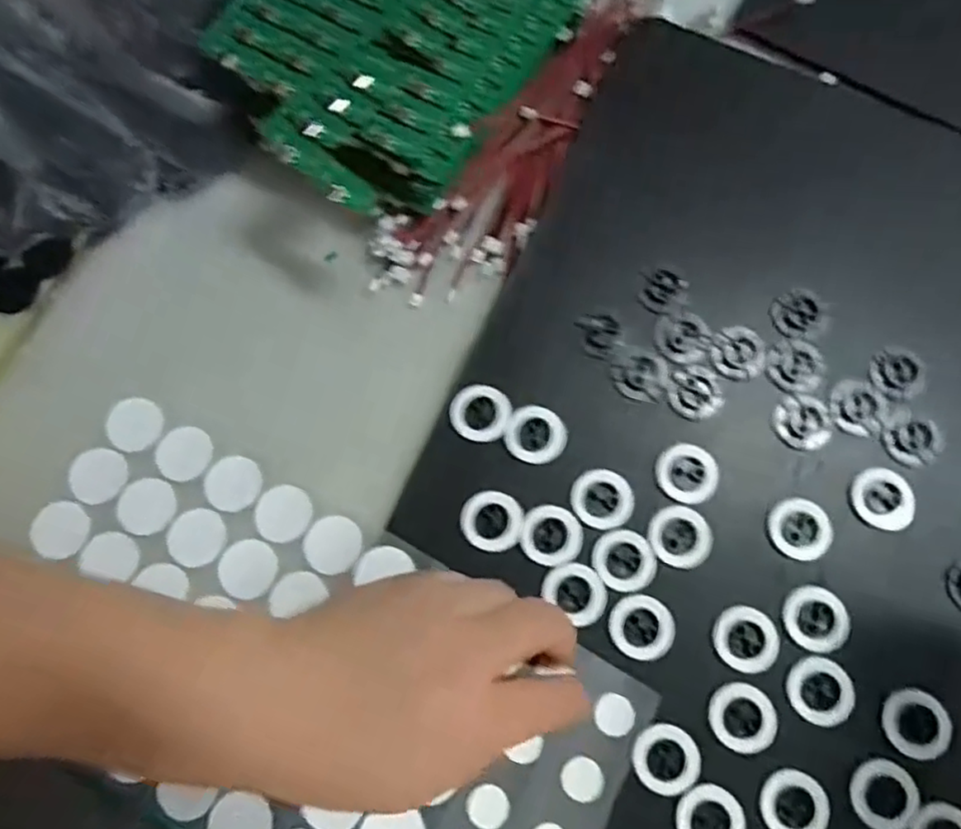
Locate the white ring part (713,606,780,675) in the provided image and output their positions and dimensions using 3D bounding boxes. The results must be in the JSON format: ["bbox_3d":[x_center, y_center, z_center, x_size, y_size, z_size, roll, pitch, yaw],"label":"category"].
[{"bbox_3d":[0.124,0.104,0.298,0.029,0.004,0.028,19,77,5],"label":"white ring part"}]

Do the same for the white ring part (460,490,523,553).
[{"bbox_3d":[0.005,0.051,0.312,0.029,0.004,0.028,0,76,0],"label":"white ring part"}]

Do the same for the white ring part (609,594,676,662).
[{"bbox_3d":[0.076,0.099,0.301,0.030,0.004,0.028,0,76,0],"label":"white ring part"}]

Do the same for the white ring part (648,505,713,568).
[{"bbox_3d":[0.096,0.058,0.309,0.030,0.004,0.028,0,76,0],"label":"white ring part"}]

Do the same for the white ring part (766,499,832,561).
[{"bbox_3d":[0.154,0.055,0.309,0.028,0.004,0.029,0,76,0],"label":"white ring part"}]

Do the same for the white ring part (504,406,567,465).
[{"bbox_3d":[0.028,0.010,0.323,0.030,0.004,0.029,18,77,5],"label":"white ring part"}]

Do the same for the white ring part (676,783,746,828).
[{"bbox_3d":[0.101,0.178,0.282,0.029,0.004,0.028,0,76,0],"label":"white ring part"}]

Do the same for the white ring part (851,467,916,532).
[{"bbox_3d":[0.195,0.041,0.312,0.028,0.006,0.028,0,76,0],"label":"white ring part"}]

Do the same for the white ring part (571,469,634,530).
[{"bbox_3d":[0.060,0.041,0.313,0.029,0.004,0.028,0,76,0],"label":"white ring part"}]

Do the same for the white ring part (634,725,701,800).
[{"bbox_3d":[0.083,0.154,0.288,0.029,0.004,0.028,0,76,0],"label":"white ring part"}]

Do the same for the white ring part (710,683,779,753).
[{"bbox_3d":[0.119,0.137,0.290,0.029,0.004,0.028,19,77,5],"label":"white ring part"}]

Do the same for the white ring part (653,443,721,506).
[{"bbox_3d":[0.102,0.029,0.315,0.030,0.004,0.028,0,76,0],"label":"white ring part"}]

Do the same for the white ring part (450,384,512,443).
[{"bbox_3d":[0.000,0.000,0.328,0.030,0.010,0.029,0,76,0],"label":"white ring part"}]

